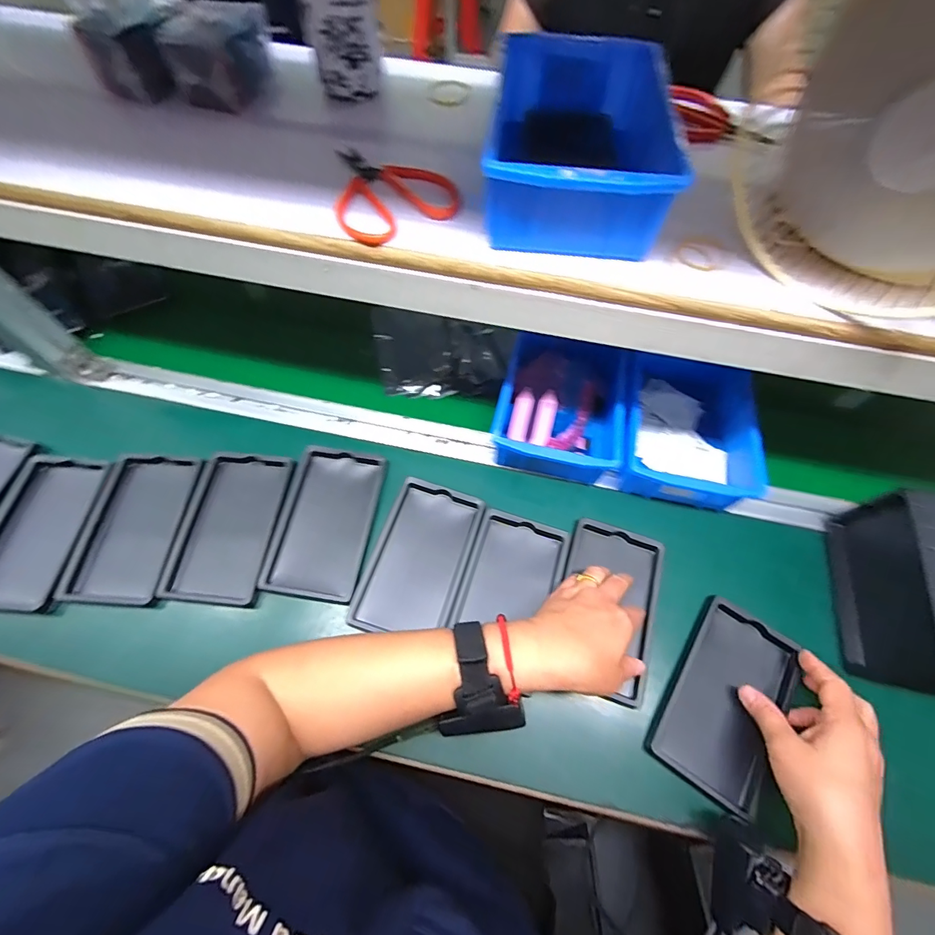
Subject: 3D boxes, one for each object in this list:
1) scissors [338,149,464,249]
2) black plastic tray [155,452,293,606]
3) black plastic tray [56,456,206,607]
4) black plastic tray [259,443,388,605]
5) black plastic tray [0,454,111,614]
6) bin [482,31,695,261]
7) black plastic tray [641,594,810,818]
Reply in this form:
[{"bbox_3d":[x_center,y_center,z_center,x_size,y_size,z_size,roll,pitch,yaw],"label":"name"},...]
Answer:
[{"bbox_3d":[-0.068,-0.227,0.353,0.094,0.011,0.106,-31,68,-16],"label":"scissors"},{"bbox_3d":[-0.246,0.057,0.452,0.093,0.011,0.158,5,63,1],"label":"black plastic tray"},{"bbox_3d":[-0.342,0.060,0.450,0.094,0.019,0.155,4,63,0],"label":"black plastic tray"},{"bbox_3d":[-0.147,0.055,0.457,0.091,0.024,0.154,9,63,3],"label":"black plastic tray"},{"bbox_3d":[-0.439,0.062,0.444,0.097,0.013,0.159,3,63,0],"label":"black plastic tray"},{"bbox_3d":[0.082,-0.250,0.338,0.118,0.064,0.196,5,63,1],"label":"bin"},{"bbox_3d":[0.236,0.210,0.395,0.093,0.022,0.159,32,66,14],"label":"black plastic tray"}]

